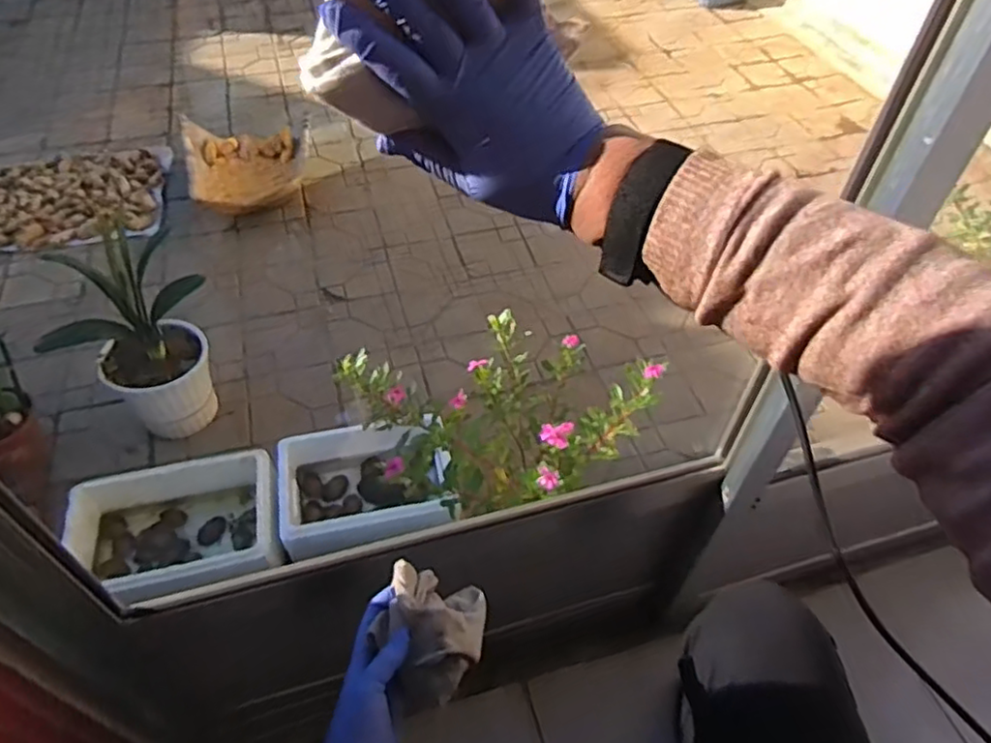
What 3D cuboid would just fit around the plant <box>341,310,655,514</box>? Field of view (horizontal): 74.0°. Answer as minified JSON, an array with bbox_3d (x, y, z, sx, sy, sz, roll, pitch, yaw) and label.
[{"bbox_3d":[0.021,0.111,1.295,0.490,0.333,0.359,-27,55,-24],"label":"plant"}]

